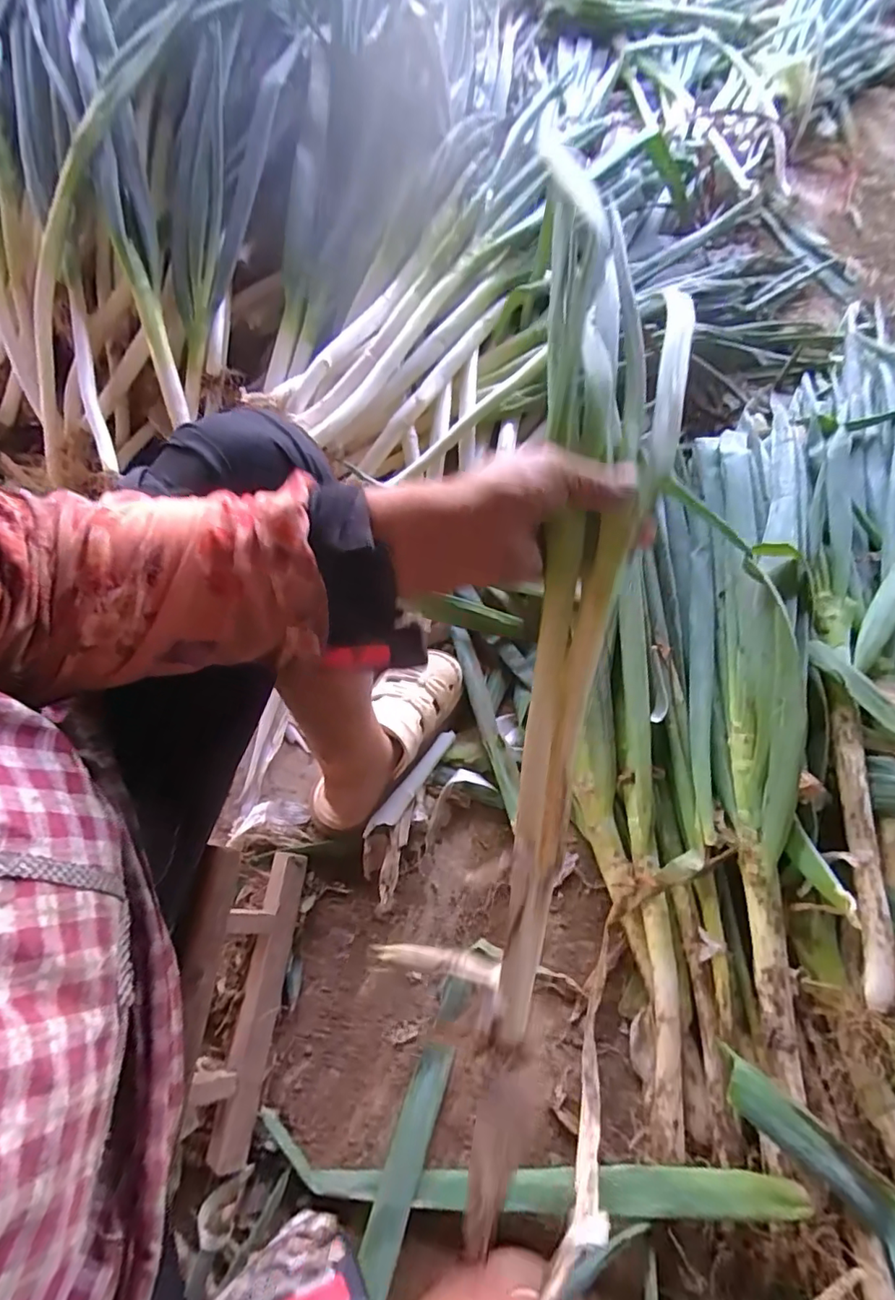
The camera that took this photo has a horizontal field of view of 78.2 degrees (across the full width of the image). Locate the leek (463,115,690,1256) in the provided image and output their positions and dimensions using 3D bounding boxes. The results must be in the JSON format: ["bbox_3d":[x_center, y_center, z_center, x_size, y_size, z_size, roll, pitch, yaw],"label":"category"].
[{"bbox_3d":[0.078,0.026,0.352,0.102,0.083,0.680,7,88,2],"label":"leek"}]

